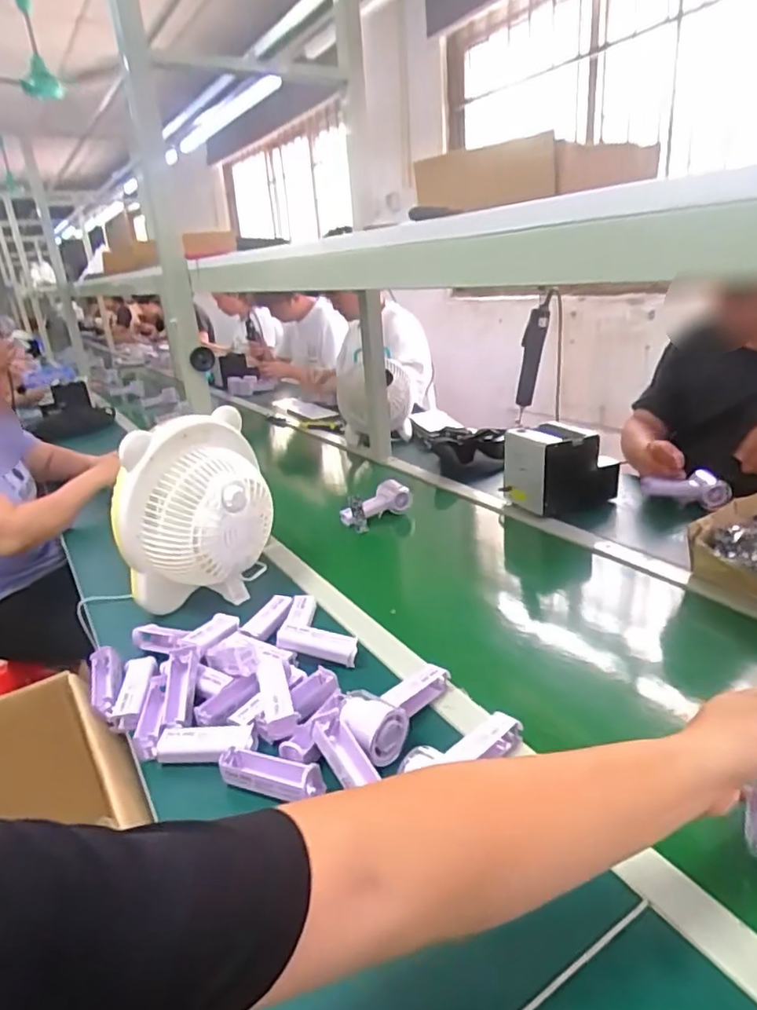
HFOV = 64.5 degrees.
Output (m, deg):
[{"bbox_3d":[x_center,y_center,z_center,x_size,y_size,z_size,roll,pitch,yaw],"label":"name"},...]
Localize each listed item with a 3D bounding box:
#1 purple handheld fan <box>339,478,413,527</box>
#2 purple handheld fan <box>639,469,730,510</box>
[{"bbox_3d":[-0.007,0.001,1.228,0.152,0.064,0.053,-21,25,-8],"label":"purple handheld fan"},{"bbox_3d":[0.573,-0.032,1.112,0.151,0.056,0.051,4,23,18],"label":"purple handheld fan"}]

